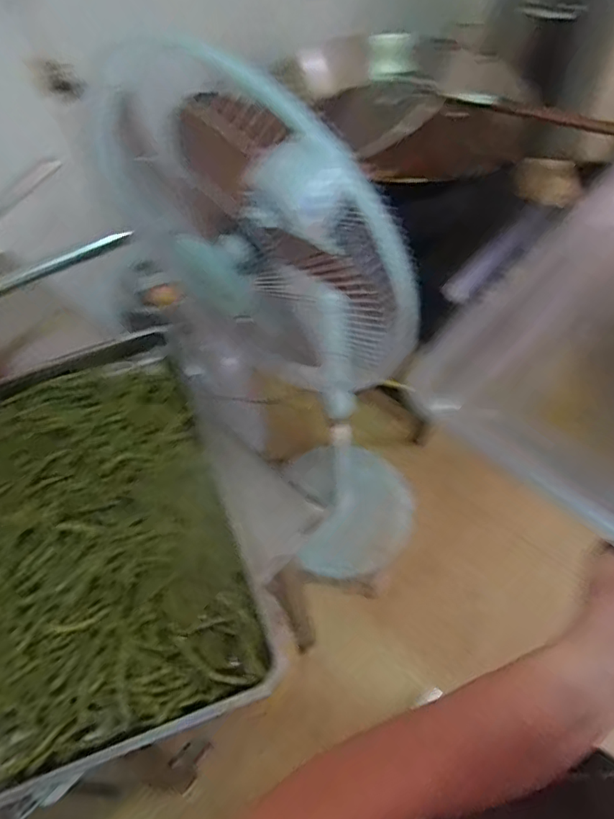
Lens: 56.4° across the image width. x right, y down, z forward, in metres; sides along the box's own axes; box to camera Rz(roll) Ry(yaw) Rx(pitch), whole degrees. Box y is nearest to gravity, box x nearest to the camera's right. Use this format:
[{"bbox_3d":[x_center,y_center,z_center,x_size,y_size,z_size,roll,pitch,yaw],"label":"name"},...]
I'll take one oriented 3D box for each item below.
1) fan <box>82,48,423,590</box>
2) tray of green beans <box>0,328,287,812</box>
[{"bbox_3d":[0.035,-0.032,1.027,0.377,1.156,0.318,29,62,21],"label":"fan"},{"bbox_3d":[-0.291,0.150,0.754,0.372,0.042,0.565,-20,57,-10],"label":"tray of green beans"}]

